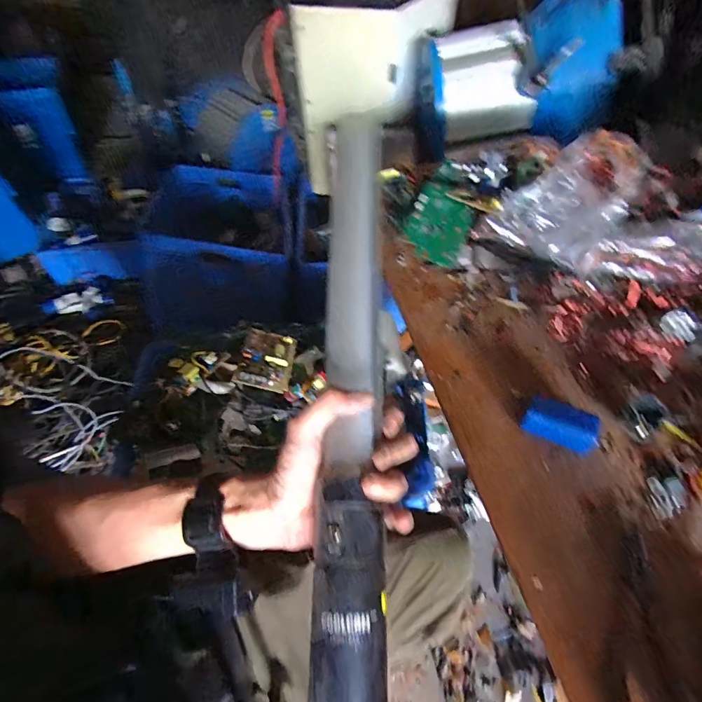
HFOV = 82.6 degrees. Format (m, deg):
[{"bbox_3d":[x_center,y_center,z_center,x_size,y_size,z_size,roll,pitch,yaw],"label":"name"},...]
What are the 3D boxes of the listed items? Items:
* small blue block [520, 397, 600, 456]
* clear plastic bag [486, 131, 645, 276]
[{"bbox_3d":[0.218,0.076,0.415,0.067,0.030,0.035,23,54,17],"label":"small blue block"},{"bbox_3d":[0.370,-0.252,0.616,0.149,0.077,0.332,37,59,26],"label":"clear plastic bag"}]

